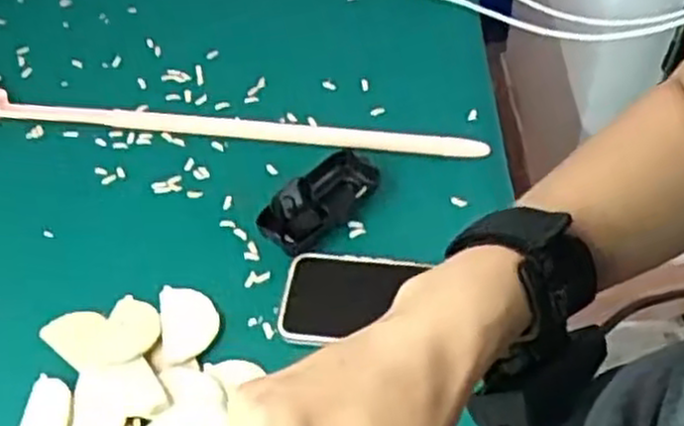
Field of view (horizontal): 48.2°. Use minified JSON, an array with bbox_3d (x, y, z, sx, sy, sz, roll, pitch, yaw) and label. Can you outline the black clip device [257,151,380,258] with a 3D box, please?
[{"bbox_3d":[-0.018,-0.012,0.657,0.112,0.027,0.053,-38,58,-22],"label":"black clip device"}]

